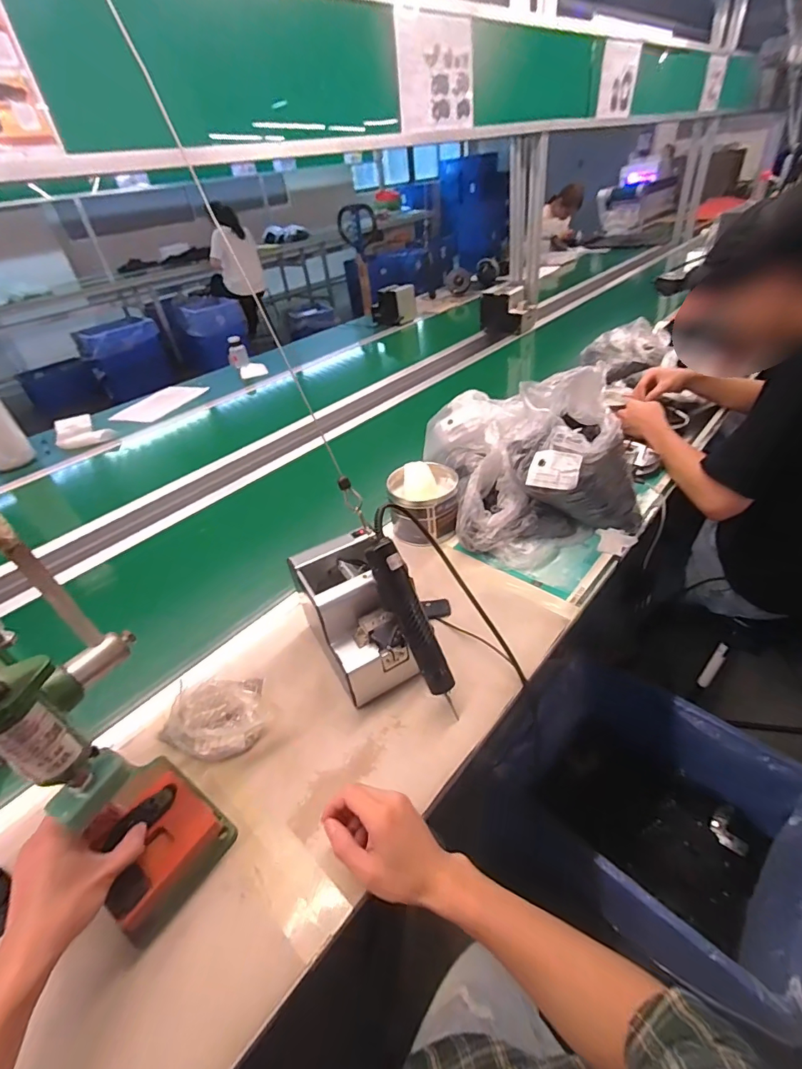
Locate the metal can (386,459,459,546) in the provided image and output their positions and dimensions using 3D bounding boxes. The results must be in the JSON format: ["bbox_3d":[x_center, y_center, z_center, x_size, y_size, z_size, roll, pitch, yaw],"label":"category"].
[{"bbox_3d":[0.039,-0.057,0.840,0.127,0.100,0.131,-5,38,4],"label":"metal can"}]

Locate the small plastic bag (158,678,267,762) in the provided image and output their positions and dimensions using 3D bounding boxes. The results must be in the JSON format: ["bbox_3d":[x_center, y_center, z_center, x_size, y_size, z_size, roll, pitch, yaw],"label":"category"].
[{"bbox_3d":[-0.245,0.223,0.584,0.134,0.061,0.122,-15,39,-9],"label":"small plastic bag"}]

